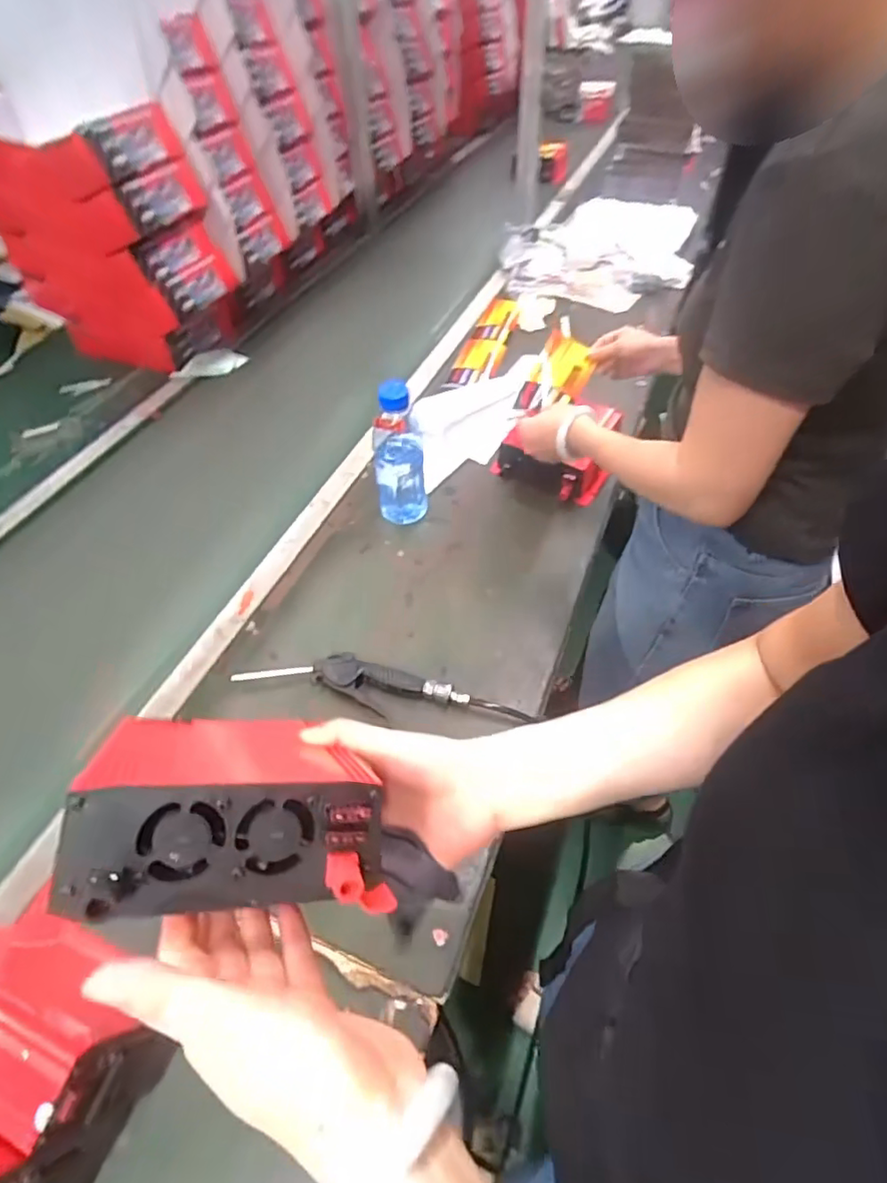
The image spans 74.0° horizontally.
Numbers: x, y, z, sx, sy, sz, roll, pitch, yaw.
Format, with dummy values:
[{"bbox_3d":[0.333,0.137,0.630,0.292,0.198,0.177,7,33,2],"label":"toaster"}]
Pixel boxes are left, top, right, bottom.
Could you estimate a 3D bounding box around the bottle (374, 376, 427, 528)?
[{"bbox_3d":[-0.063,-0.194,0.832,0.072,0.214,0.065,-8,50,-5],"label":"bottle"}]

